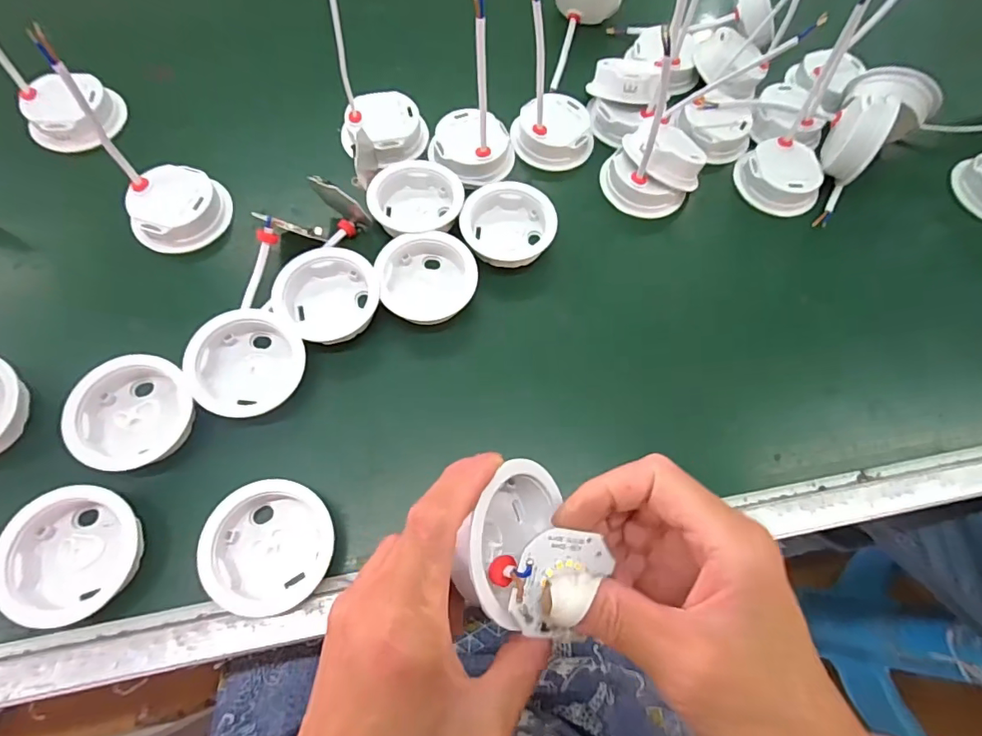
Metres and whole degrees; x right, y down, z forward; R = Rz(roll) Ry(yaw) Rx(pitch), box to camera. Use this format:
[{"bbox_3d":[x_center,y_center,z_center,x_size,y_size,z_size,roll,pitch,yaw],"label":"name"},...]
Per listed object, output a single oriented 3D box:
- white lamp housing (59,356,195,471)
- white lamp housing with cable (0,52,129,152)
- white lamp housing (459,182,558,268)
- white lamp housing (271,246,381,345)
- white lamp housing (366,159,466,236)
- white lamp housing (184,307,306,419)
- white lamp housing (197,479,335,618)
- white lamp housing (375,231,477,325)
[{"bbox_3d":[-0.225,0.028,0.322,0.070,0.025,0.065,1,68,-4],"label":"white lamp housing"},{"bbox_3d":[-0.347,-0.237,0.382,0.075,0.118,0.077,-37,75,-17],"label":"white lamp housing with cable"},{"bbox_3d":[0.013,-0.112,0.400,0.070,0.024,0.067,-3,68,-5],"label":"white lamp housing"},{"bbox_3d":[-0.117,-0.053,0.367,0.066,0.020,0.066,1,68,-4],"label":"white lamp housing"},{"bbox_3d":[-0.059,-0.132,0.404,0.068,0.020,0.068,1,68,-4],"label":"white lamp housing"},{"bbox_3d":[-0.164,-0.004,0.343,0.068,0.027,0.071,1,68,-4],"label":"white lamp housing"},{"bbox_3d":[-0.132,0.107,0.305,0.063,0.038,0.071,-12,69,-9],"label":"white lamp housing"},{"bbox_3d":[-0.047,-0.067,0.378,0.069,0.022,0.068,1,68,-4],"label":"white lamp housing"}]

